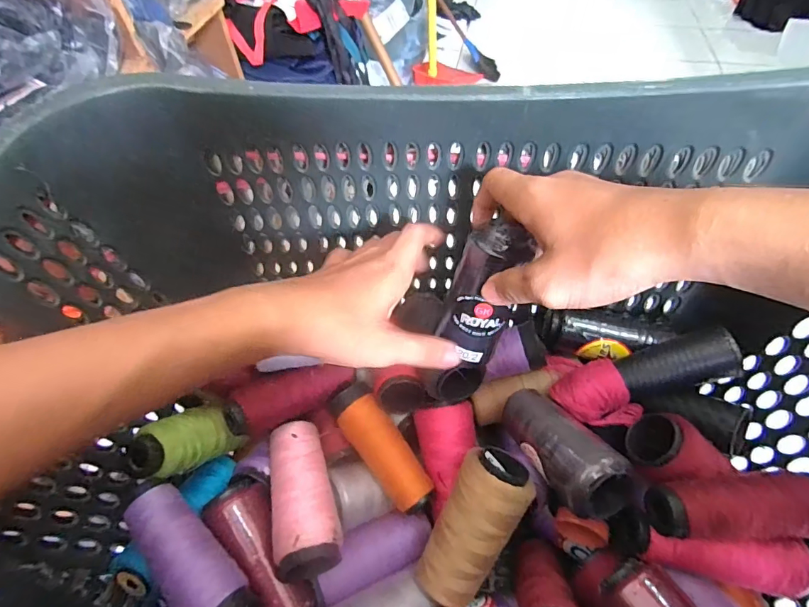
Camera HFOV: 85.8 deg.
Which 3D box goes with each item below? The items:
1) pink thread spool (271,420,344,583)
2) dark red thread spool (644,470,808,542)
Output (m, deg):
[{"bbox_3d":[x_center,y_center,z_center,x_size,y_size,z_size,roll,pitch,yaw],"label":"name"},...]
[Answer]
[{"bbox_3d":[-0.079,0.153,0.346,0.048,0.049,0.119,-13,54,-7],"label":"pink thread spool"},{"bbox_3d":[0.218,0.136,0.286,0.108,0.043,0.035,-1,53,2],"label":"dark red thread spool"}]

